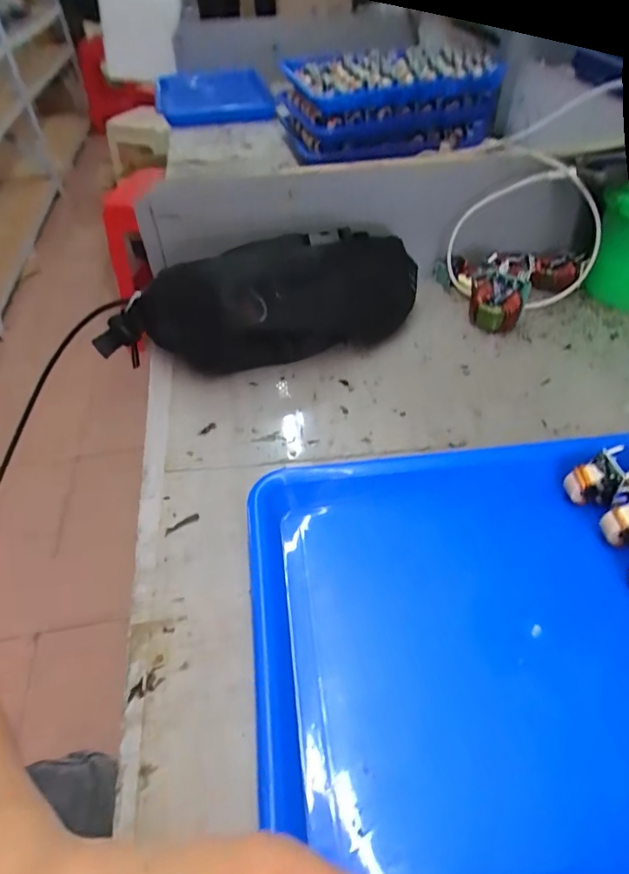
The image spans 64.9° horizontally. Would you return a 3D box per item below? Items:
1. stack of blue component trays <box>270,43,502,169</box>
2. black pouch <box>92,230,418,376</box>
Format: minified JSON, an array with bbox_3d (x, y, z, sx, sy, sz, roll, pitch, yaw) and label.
[{"bbox_3d":[0.117,-0.561,0.823,0.317,0.112,0.196,-11,48,-7],"label":"stack of blue component trays"},{"bbox_3d":[-0.059,-0.136,0.482,0.323,0.091,0.110,-13,48,-9],"label":"black pouch"}]

